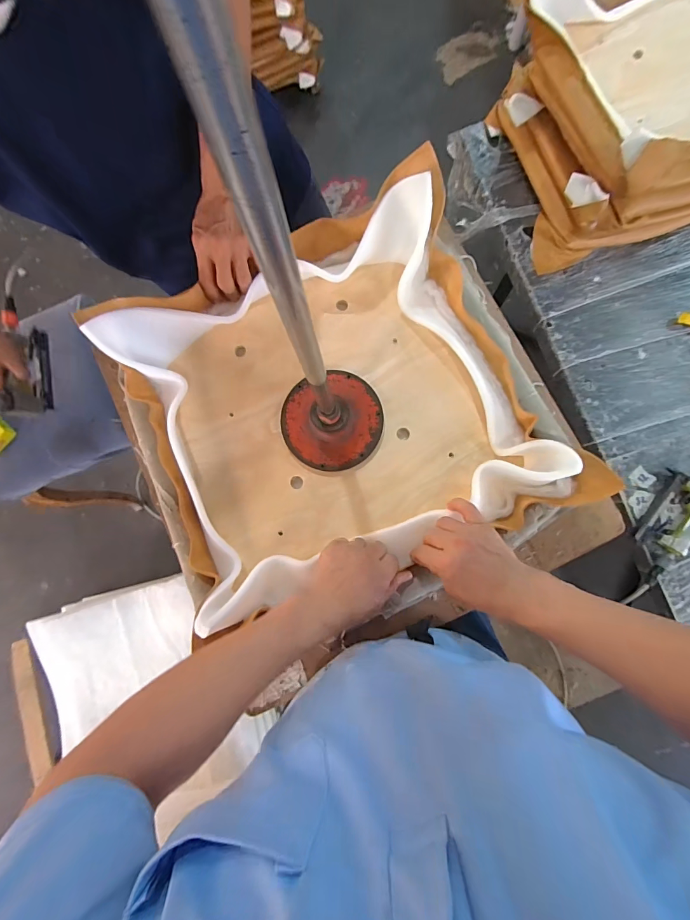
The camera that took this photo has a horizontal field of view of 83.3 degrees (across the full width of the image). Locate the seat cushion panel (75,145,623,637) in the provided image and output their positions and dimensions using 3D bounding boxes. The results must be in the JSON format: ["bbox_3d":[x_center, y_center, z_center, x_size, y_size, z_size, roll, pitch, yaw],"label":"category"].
[{"bbox_3d":[-0.015,-0.084,0.529,0.512,0.111,0.459,-20,82,0],"label":"seat cushion panel"}]

